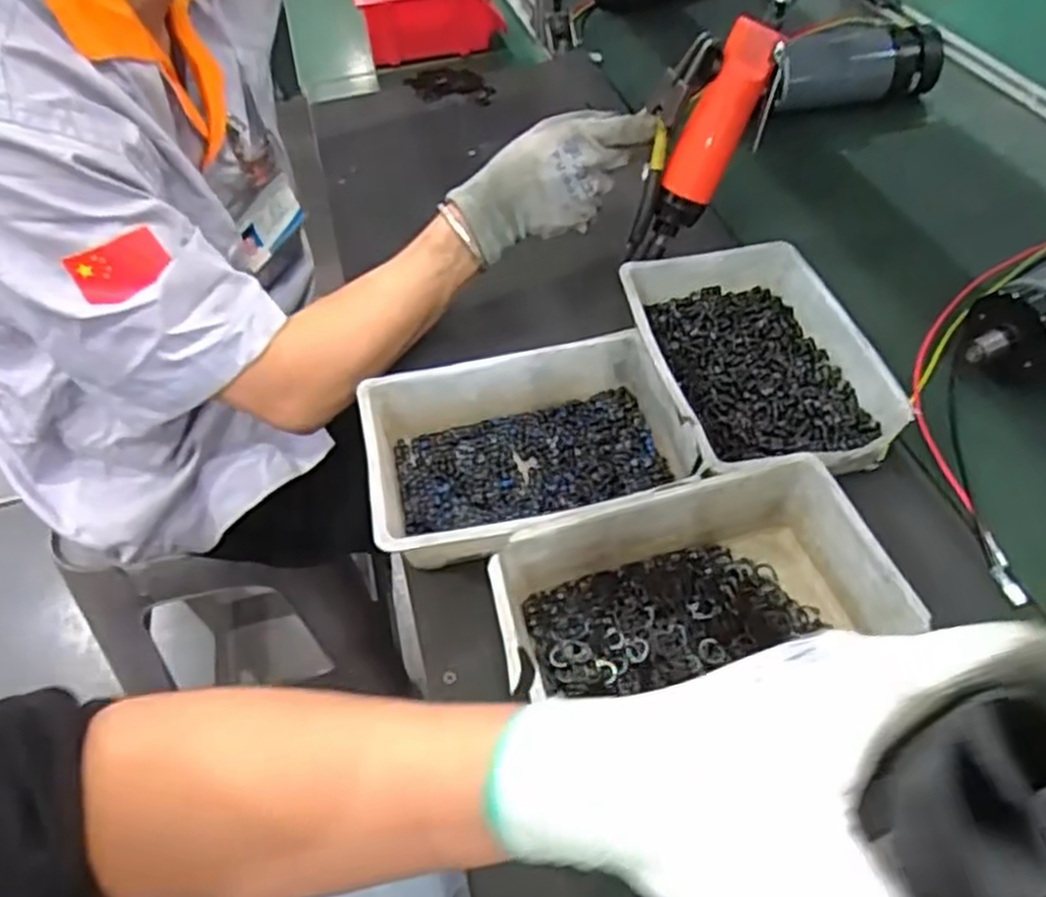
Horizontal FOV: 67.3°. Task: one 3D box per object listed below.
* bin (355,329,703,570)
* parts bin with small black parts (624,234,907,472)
[{"bbox_3d":[0.005,0.003,0.522,0.201,0.053,0.148,-10,49,-8],"label":"bin"},{"bbox_3d":[0.163,-0.060,0.559,0.148,0.049,0.207,-10,49,-8],"label":"parts bin with small black parts"}]

